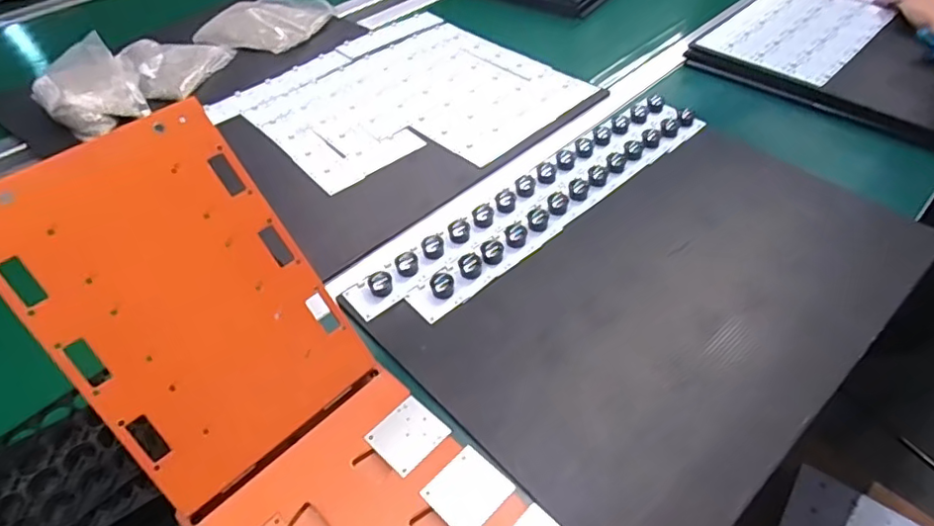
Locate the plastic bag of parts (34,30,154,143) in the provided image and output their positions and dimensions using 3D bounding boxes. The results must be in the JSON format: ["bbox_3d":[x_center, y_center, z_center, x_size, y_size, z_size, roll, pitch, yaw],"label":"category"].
[{"bbox_3d":[-0.511,-0.233,0.775,0.114,0.053,0.161,-34,53,-26],"label":"plastic bag of parts"}]

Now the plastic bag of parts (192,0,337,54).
[{"bbox_3d":[-0.322,-0.390,0.927,0.162,0.029,0.168,15,49,17],"label":"plastic bag of parts"}]

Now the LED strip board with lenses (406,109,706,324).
[{"bbox_3d":[0.113,-0.070,0.619,0.424,0.018,0.045,-35,54,-26],"label":"LED strip board with lenses"}]

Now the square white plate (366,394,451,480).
[{"bbox_3d":[-0.042,0.124,0.417,0.043,0.004,0.048,34,57,30],"label":"square white plate"}]

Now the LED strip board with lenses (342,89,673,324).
[{"bbox_3d":[0.067,-0.083,0.629,0.460,0.016,0.041,-34,53,-26],"label":"LED strip board with lenses"}]

